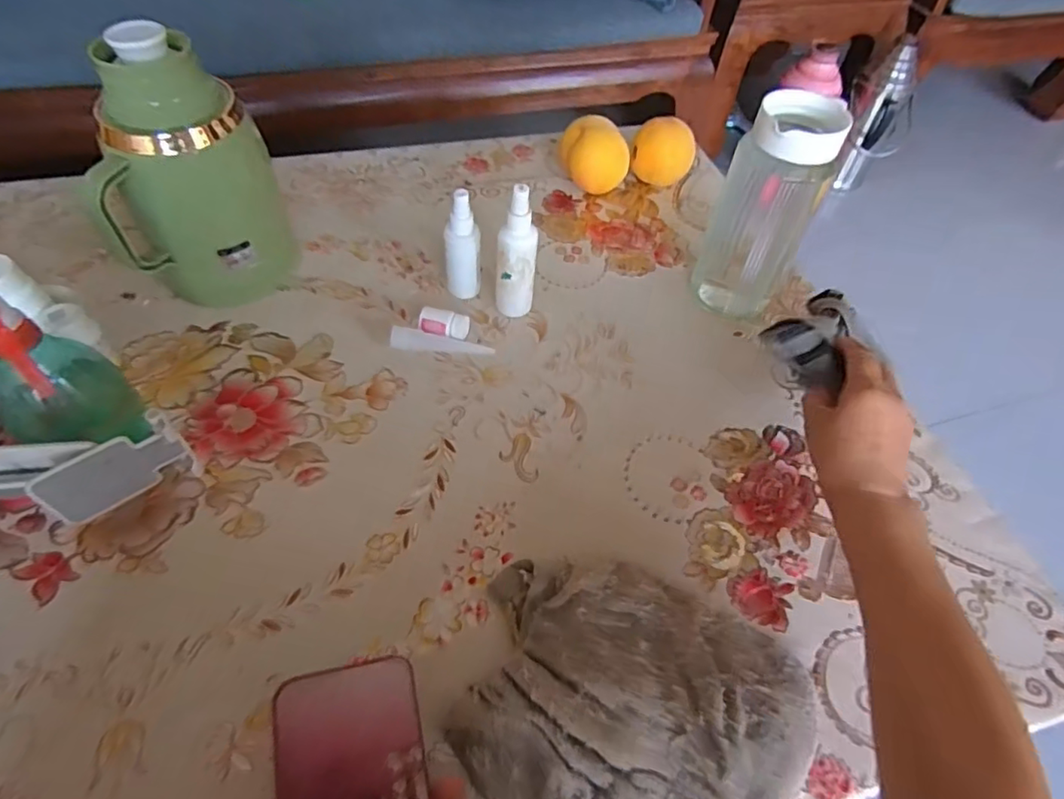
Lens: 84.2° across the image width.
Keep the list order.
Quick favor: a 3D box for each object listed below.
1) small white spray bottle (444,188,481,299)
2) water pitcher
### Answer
[{"bbox_3d":[-0.068,-0.147,0.584,0.034,0.116,0.029,-2,54,-6],"label":"small white spray bottle"},{"bbox_3d":[0.222,-0.178,0.566,0.087,0.201,0.077,27,56,15],"label":"water pitcher"}]

